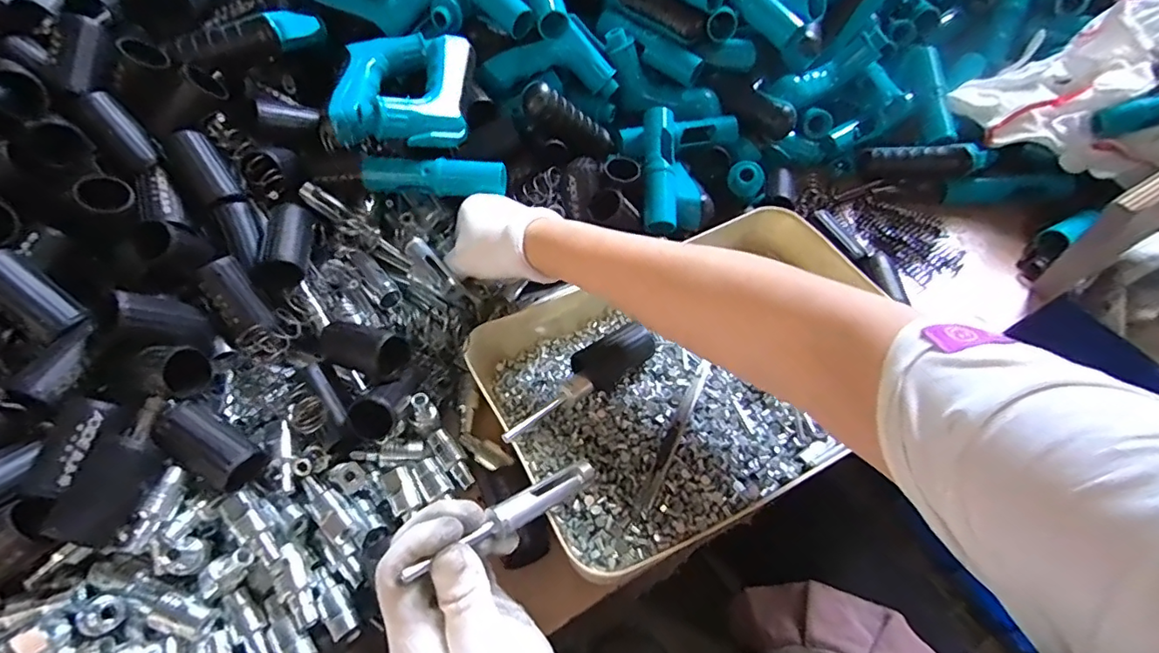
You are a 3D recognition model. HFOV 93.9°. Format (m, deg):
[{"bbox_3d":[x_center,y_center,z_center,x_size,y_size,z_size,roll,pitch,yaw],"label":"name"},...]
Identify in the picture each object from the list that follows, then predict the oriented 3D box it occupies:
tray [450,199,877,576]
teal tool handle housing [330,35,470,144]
[{"bbox_3d":[0.090,0.023,0.439,0.322,0.055,0.246,-22,54,-16],"label":"tray"},{"bbox_3d":[-0.152,-0.211,0.482,0.112,0.050,0.118,-1,51,1],"label":"teal tool handle housing"}]

